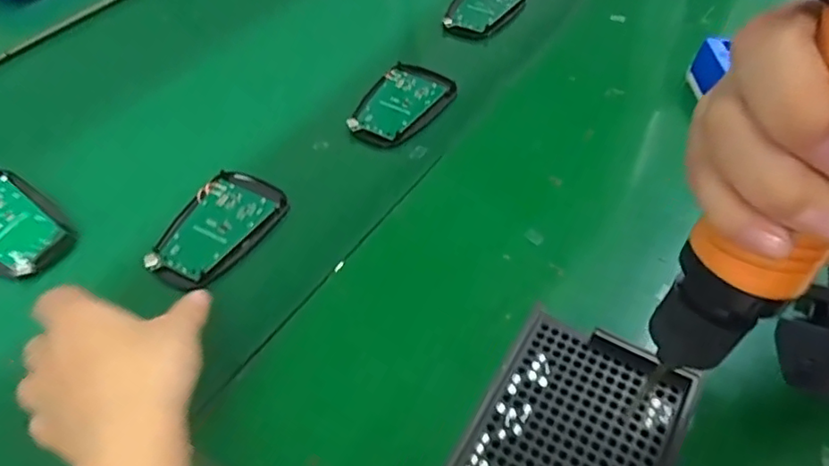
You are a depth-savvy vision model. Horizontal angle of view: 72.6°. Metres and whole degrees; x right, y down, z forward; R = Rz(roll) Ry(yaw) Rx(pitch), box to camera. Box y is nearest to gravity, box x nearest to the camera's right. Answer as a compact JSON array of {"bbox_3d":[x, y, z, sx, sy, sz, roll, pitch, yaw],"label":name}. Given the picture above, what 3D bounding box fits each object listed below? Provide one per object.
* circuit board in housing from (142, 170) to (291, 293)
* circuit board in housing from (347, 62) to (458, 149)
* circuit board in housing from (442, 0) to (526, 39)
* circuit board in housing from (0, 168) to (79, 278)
[{"bbox_3d":[-0.138,-0.003,0.393,0.060,0.011,0.096,26,57,21],"label":"circuit board in housing"},{"bbox_3d":[-0.012,-0.107,0.469,0.061,0.011,0.097,28,58,22],"label":"circuit board in housing"},{"bbox_3d":[0.069,-0.222,0.558,0.061,0.015,0.094,22,56,18],"label":"circuit board in housing"},{"bbox_3d":[-0.283,-0.005,0.393,0.092,0.017,0.063,25,57,20],"label":"circuit board in housing"}]

